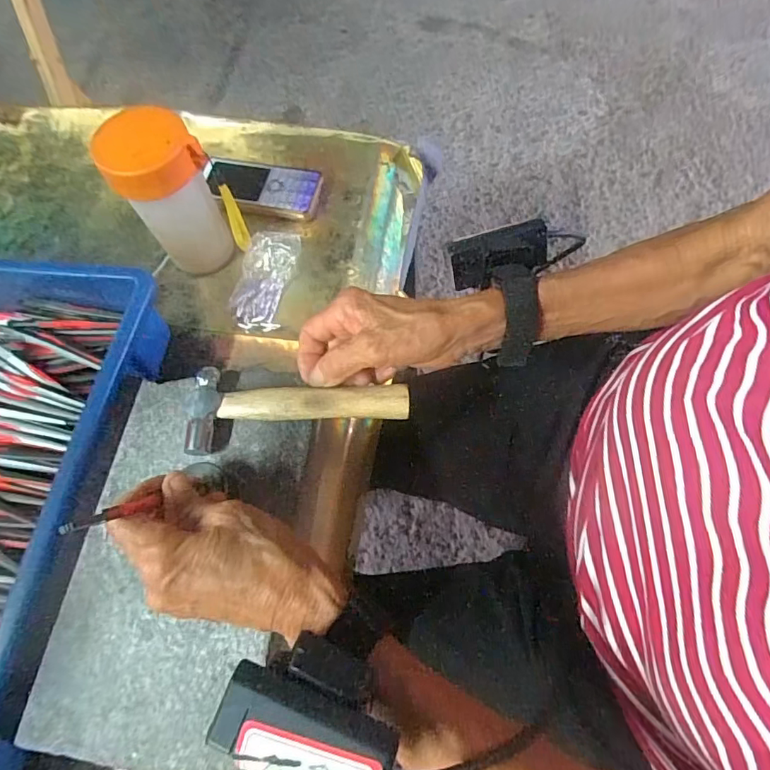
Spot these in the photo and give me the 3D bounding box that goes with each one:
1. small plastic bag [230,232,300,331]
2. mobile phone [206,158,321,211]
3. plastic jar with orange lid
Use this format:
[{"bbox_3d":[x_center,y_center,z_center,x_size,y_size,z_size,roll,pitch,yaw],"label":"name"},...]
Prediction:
[{"bbox_3d":[-0.113,-0.096,0.461,0.048,0.014,0.093,15,82,9],"label":"small plastic bag"},{"bbox_3d":[-0.124,-0.202,0.504,0.115,0.020,0.047,14,68,11],"label":"mobile phone"},{"bbox_3d":[-0.176,-0.150,0.423,0.070,0.139,0.059,-38,69,-12],"label":"plastic jar with orange lid"}]

